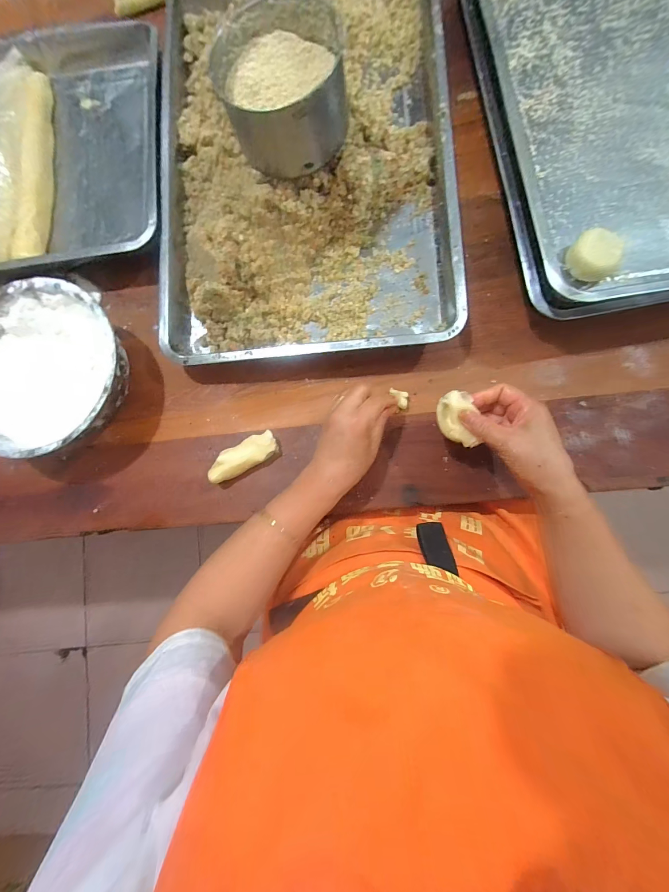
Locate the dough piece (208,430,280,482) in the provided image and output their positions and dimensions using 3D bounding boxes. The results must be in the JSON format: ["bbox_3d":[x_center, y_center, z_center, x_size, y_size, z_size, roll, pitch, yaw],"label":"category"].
[{"bbox_3d":[-0.121,0.014,0.450,0.095,0.027,0.037,-28,82,1],"label":"dough piece"}]

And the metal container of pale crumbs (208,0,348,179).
[{"bbox_3d":[-0.056,-0.391,0.373,0.134,0.067,0.138,-1,83,5],"label":"metal container of pale crumbs"}]

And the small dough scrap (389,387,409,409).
[{"bbox_3d":[0.087,-0.065,0.445,0.018,0.009,0.033,-36,84,4],"label":"small dough scrap"}]

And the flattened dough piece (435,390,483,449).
[{"bbox_3d":[0.137,-0.029,0.380,0.037,0.023,0.062,-8,87,7],"label":"flattened dough piece"}]

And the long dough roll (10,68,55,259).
[{"bbox_3d":[-0.457,-0.429,0.516,0.036,0.037,0.313,-1,83,5],"label":"long dough roll"}]

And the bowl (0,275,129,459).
[{"bbox_3d":[-0.371,-0.097,0.448,0.213,0.082,0.216,-1,83,5],"label":"bowl"}]

